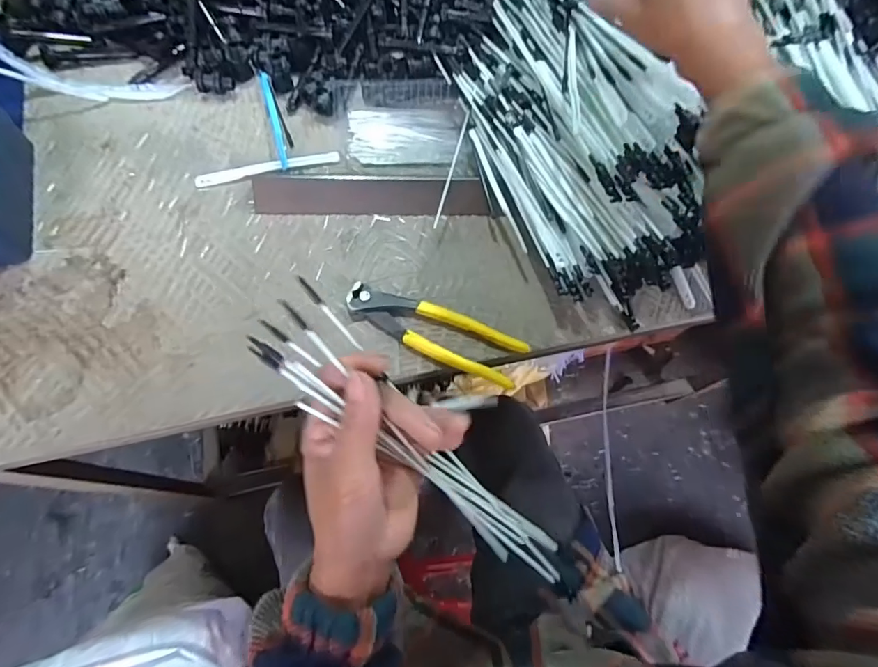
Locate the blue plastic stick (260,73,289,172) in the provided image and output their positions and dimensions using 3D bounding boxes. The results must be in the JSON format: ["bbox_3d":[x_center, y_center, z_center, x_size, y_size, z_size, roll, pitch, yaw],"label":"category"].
[{"bbox_3d":[-0.171,-0.223,0.506,0.009,0.008,0.139,-15,69,-9],"label":"blue plastic stick"}]

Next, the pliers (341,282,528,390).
[{"bbox_3d":[-0.005,-0.003,0.425,0.160,0.014,0.047,22,68,7],"label":"pliers"}]

